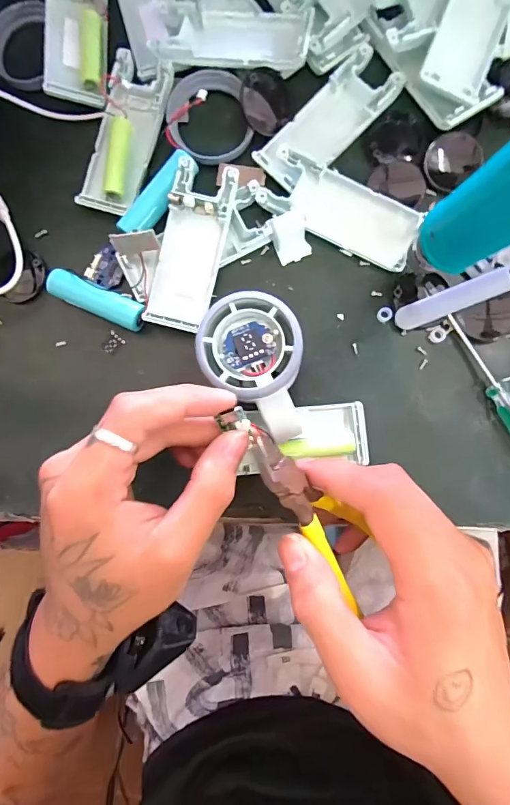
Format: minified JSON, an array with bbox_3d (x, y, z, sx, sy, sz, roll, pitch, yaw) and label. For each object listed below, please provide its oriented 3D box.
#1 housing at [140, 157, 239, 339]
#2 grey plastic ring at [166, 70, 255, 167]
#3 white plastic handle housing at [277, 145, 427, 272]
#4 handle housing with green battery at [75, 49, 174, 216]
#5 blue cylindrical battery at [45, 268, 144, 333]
[{"bbox_3d":[-0.041,-0.099,0.269,0.038,0.025,0.102,15,90,6],"label":"housing"},{"bbox_3d":[-0.032,-0.192,0.278,0.052,0.011,0.061,-15,87,5],"label":"grey plastic ring"},{"bbox_3d":[0.057,-0.124,0.268,0.099,0.014,0.038,30,91,5],"label":"white plastic handle housing"},{"bbox_3d":[-0.088,-0.179,0.281,0.040,0.016,0.101,18,90,6],"label":"handle housing with green battery"},{"bbox_3d":[-0.105,-0.068,0.278,0.068,0.017,0.020,24,91,6],"label":"blue cylindrical battery"}]

